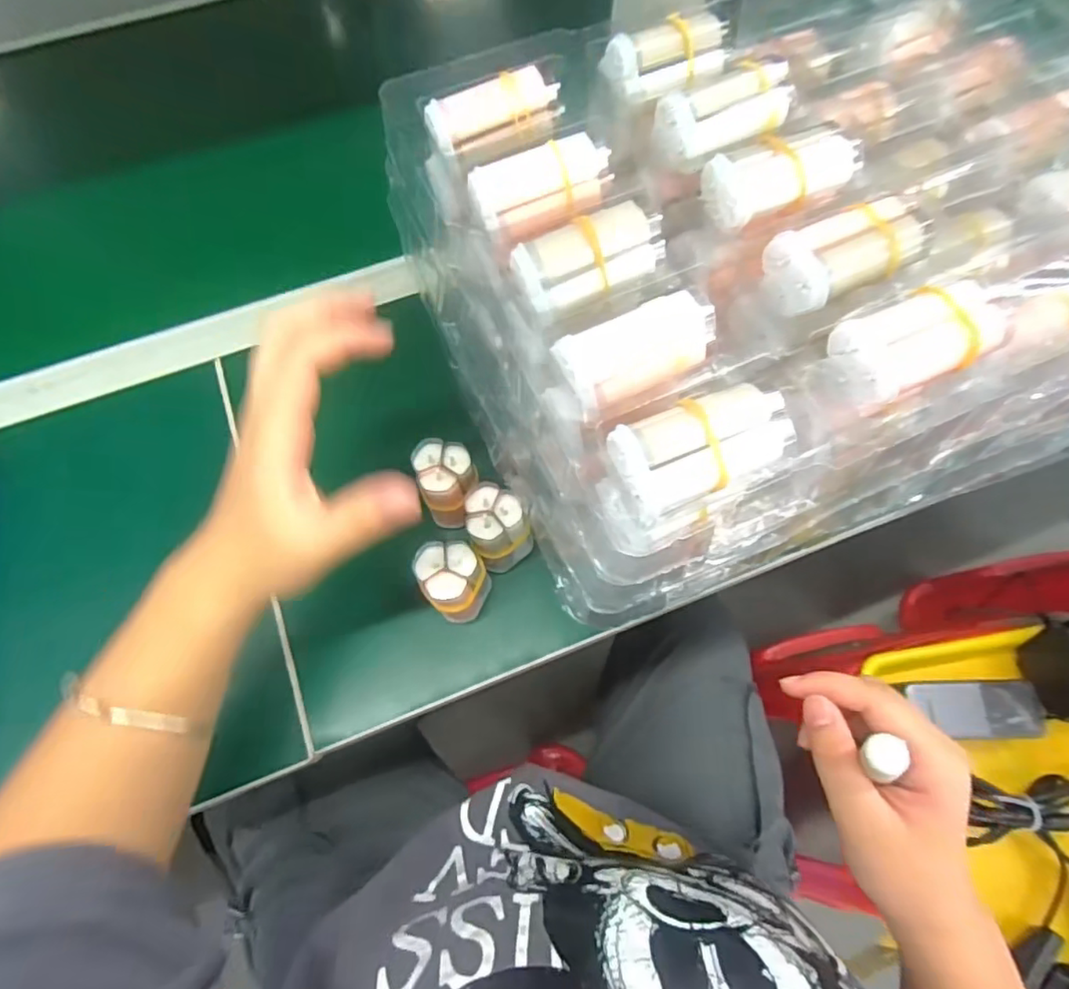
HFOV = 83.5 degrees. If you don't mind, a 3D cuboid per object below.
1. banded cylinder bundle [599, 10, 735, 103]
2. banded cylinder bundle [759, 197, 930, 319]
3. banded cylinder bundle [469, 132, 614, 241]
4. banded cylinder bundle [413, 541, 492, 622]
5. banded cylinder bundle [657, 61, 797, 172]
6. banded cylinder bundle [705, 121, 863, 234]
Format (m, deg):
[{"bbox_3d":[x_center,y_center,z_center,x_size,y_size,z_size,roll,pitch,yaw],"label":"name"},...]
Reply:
[{"bbox_3d":[0.073,-0.236,0.318,0.064,0.023,0.032,-26,71,-10],"label":"banded cylinder bundle"},{"bbox_3d":[0.139,-0.102,0.274,0.070,0.039,0.038,-18,70,-7],"label":"banded cylinder bundle"},{"bbox_3d":[0.005,-0.150,0.290,0.068,0.024,0.029,-20,70,-7],"label":"banded cylinder bundle"},{"bbox_3d":[-0.049,0.052,0.356,0.035,0.059,0.036,0,69,0],"label":"banded cylinder bundle"},{"bbox_3d":[0.097,-0.191,0.301,0.066,0.026,0.035,-25,71,-9],"label":"banded cylinder bundle"},{"bbox_3d":[0.117,-0.150,0.284,0.068,0.024,0.031,-15,70,-6],"label":"banded cylinder bundle"}]

